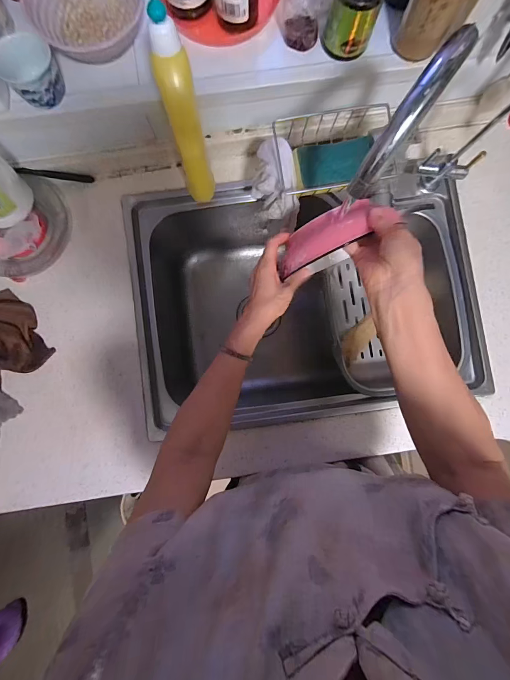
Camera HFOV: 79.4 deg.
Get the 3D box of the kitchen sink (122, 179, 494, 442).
[{"bbox_3d":[0.089,-0.074,0.684,0.612,0.263,0.449,-7,86,-1],"label":"kitchen sink"}]

